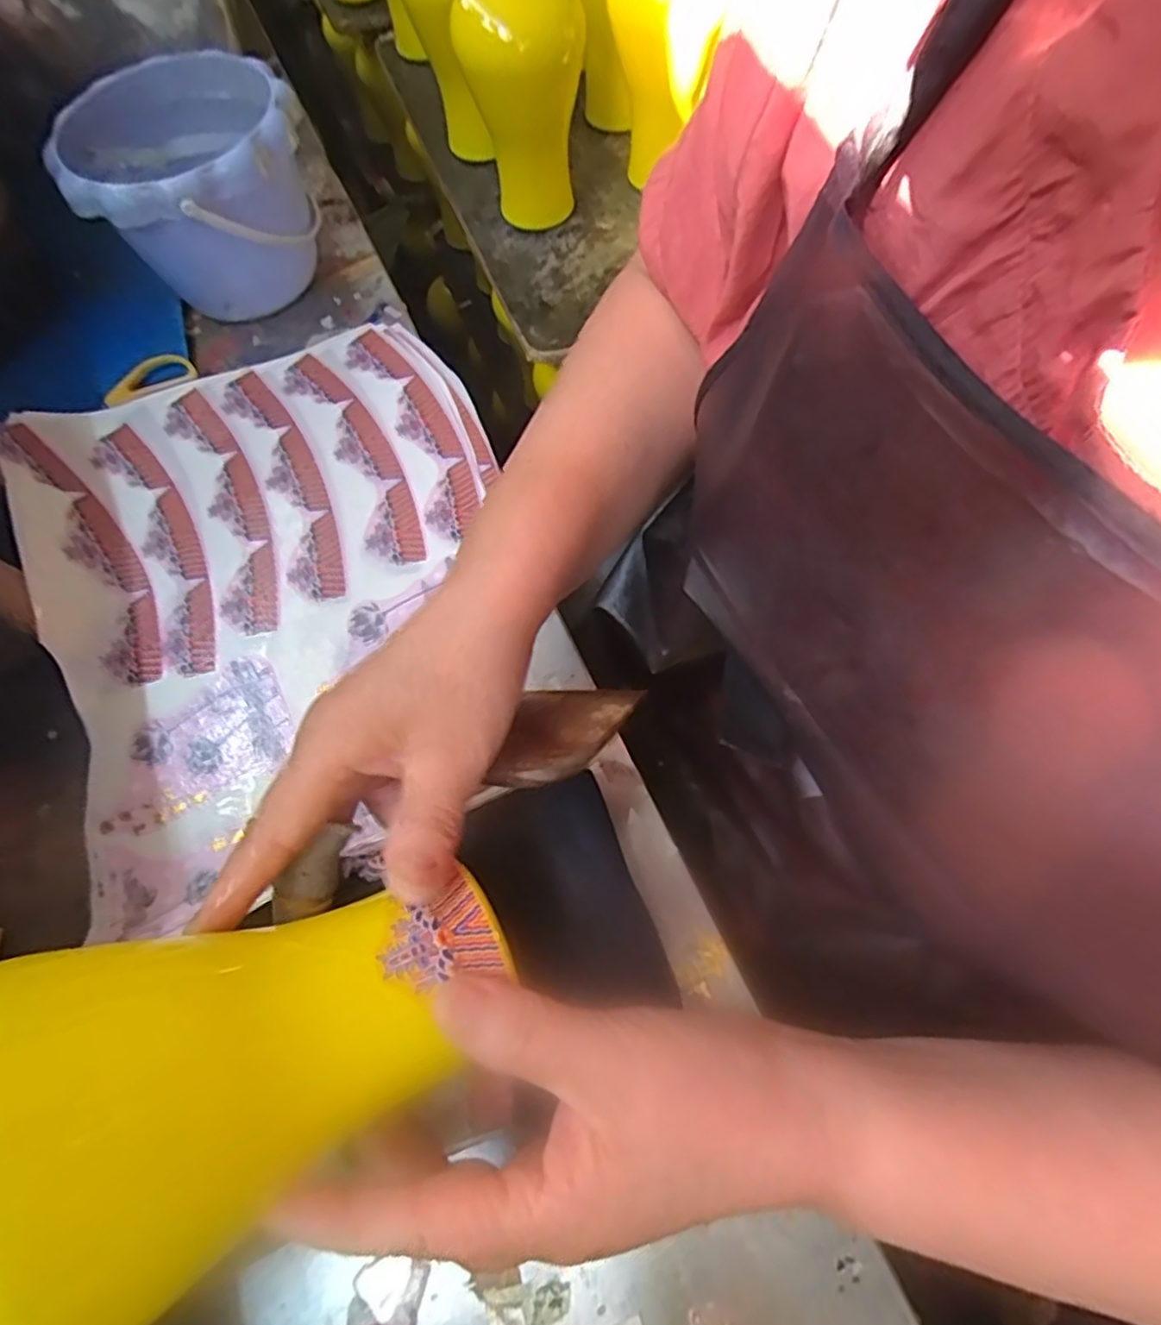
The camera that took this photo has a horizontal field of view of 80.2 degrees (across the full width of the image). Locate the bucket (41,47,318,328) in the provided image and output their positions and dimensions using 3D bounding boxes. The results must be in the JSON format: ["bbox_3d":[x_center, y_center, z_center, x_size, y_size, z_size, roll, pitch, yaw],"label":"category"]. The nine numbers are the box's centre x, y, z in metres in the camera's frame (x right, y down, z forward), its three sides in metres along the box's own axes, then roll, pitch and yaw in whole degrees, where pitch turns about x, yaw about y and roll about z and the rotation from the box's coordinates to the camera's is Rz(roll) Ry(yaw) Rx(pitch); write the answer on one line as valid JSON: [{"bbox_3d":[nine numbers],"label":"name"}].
[{"bbox_3d":[-0.255,-0.316,0.482,0.146,0.117,0.145,-1,65,3],"label":"bucket"}]

